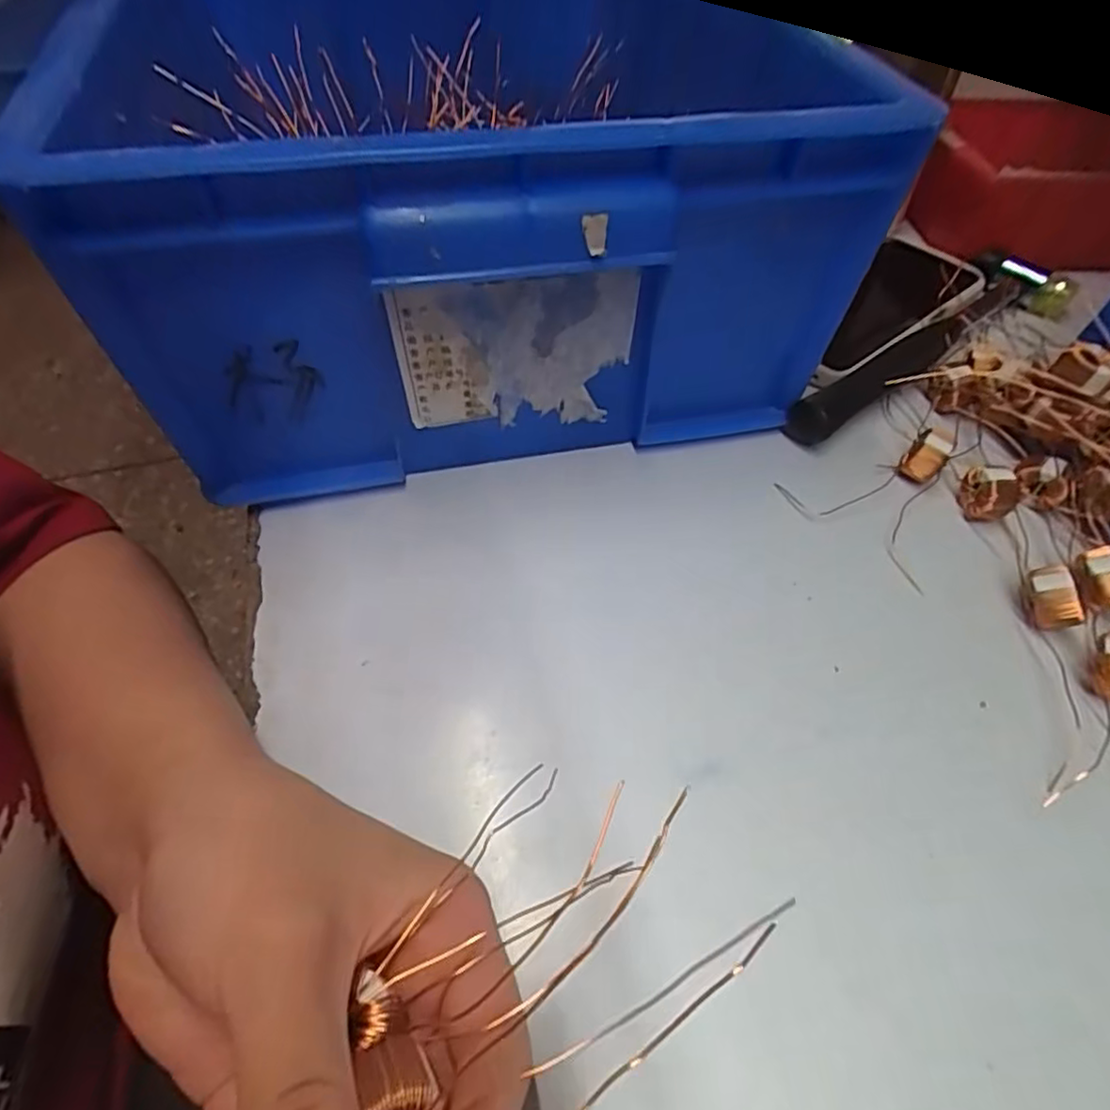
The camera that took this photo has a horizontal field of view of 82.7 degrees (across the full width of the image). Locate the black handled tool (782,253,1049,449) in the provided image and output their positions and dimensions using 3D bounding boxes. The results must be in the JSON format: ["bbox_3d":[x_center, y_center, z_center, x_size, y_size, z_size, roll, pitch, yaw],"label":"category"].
[{"bbox_3d":[0.206,-0.117,0.353,0.205,0.030,0.030,-34,61,-23],"label":"black handled tool"}]

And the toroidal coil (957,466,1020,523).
[{"bbox_3d":[0.201,-0.028,0.292,0.016,0.021,0.020,6,53,4],"label":"toroidal coil"}]

